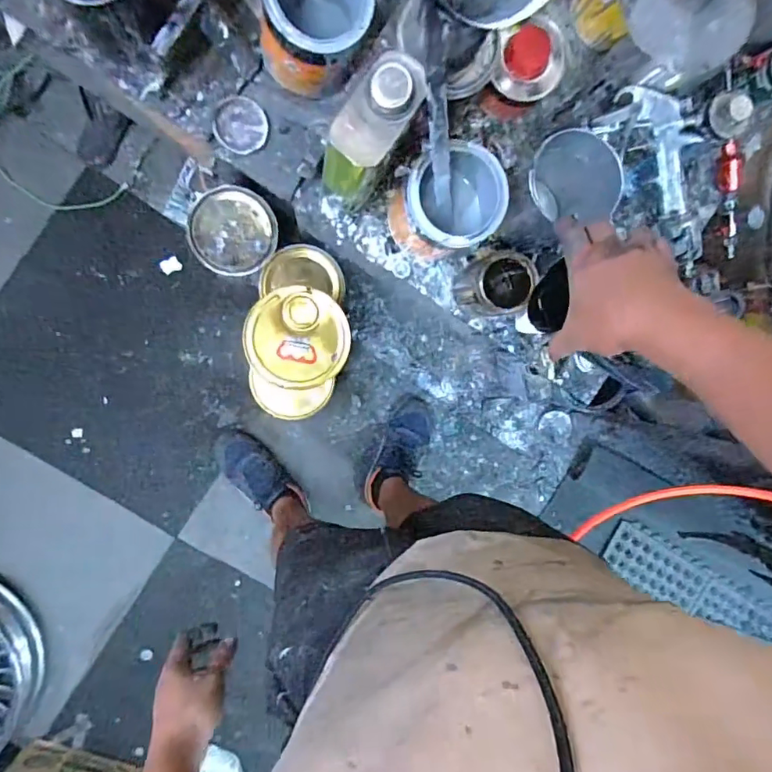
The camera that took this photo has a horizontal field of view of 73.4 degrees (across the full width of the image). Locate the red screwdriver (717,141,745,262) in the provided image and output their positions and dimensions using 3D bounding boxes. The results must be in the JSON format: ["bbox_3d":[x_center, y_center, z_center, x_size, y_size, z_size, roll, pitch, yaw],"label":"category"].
[{"bbox_3d":[0.482,-0.257,0.722,0.020,0.027,0.162,-24,118,-5],"label":"red screwdriver"}]

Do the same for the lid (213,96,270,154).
[{"bbox_3d":[-0.179,-0.320,0.637,0.063,0.008,0.063,-2,111,-4],"label":"lid"}]

